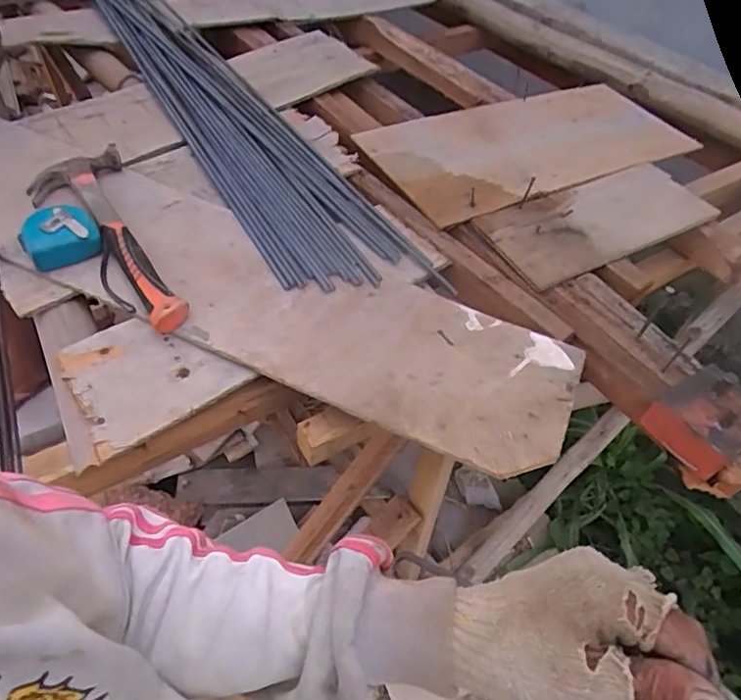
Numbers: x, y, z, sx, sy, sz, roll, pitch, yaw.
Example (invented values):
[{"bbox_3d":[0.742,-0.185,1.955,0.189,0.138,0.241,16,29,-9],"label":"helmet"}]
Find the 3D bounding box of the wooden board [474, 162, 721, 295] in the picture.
[{"bbox_3d":[0.327,-0.189,0.803,0.349,0.013,0.143,-22,56,-22],"label":"wooden board"}]

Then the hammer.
[{"bbox_3d":[-0.318,-0.129,0.668,0.117,0.036,0.323,-21,55,-21],"label":"hammer"}]

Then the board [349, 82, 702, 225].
[{"bbox_3d":[0.281,-0.351,0.940,0.570,0.017,0.250,-23,56,-23],"label":"board"}]

